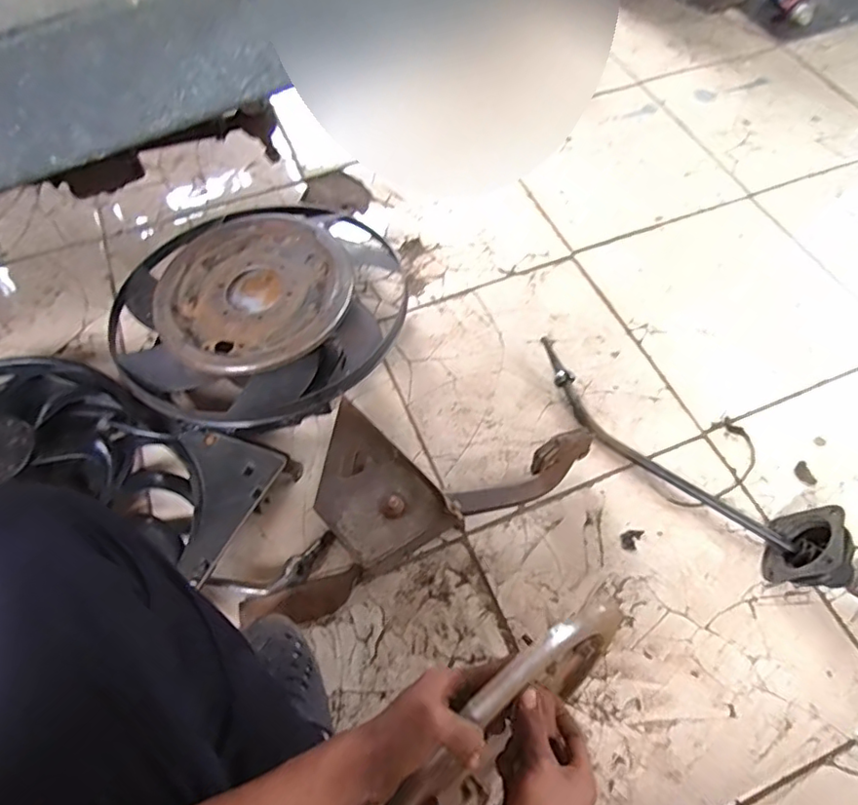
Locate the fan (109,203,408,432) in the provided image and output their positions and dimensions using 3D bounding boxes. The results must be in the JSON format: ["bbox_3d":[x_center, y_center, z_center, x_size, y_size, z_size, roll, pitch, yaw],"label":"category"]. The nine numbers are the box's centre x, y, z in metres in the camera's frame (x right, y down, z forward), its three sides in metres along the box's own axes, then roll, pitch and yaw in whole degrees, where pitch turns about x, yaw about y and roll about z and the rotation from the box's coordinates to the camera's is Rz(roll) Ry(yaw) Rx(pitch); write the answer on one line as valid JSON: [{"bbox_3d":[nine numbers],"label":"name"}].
[{"bbox_3d":[-0.259,-0.140,0.927,0.439,0.142,0.400,-2,63,3],"label":"fan"}]

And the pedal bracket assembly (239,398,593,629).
[{"bbox_3d":[-0.044,0.111,0.800,0.488,0.105,0.221,-26,64,-9],"label":"pedal bracket assembly"}]

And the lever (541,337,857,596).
[{"bbox_3d":[0.377,0.091,0.798,0.593,0.094,0.118,38,71,20],"label":"lever"}]

